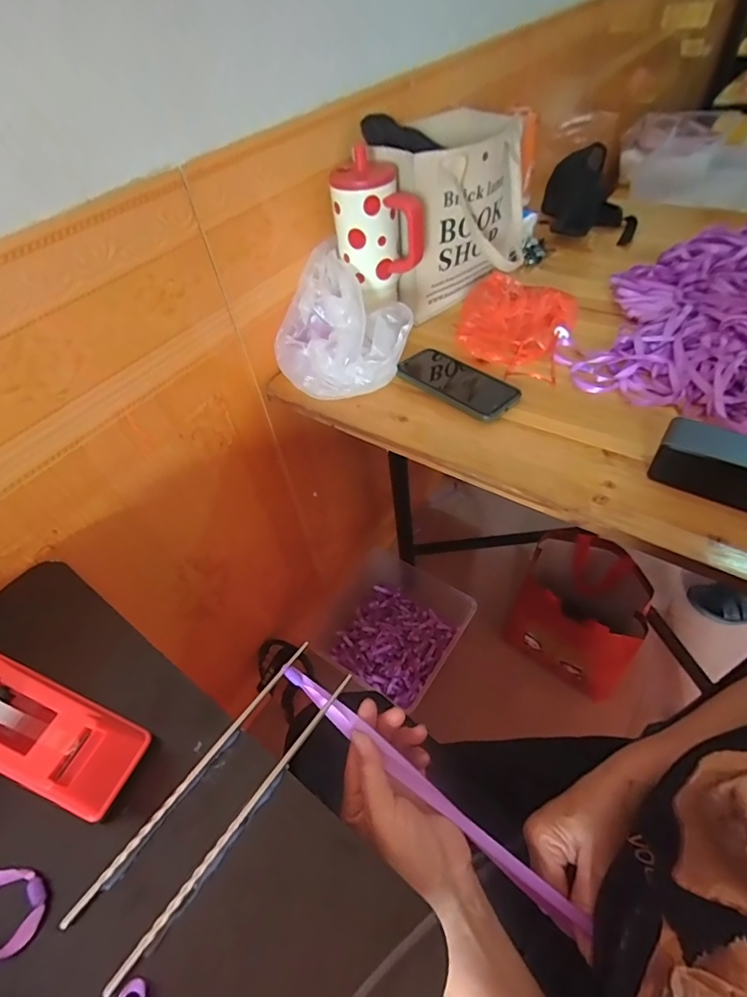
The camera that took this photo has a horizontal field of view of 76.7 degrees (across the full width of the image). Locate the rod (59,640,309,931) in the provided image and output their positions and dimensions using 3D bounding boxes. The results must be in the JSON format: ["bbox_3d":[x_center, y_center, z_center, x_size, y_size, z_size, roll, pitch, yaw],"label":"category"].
[{"bbox_3d":[-0.123,0.193,0.345,0.007,0.006,0.220,28,59,27],"label":"rod"}]

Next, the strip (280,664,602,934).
[{"bbox_3d":[0.036,0.221,0.365,0.271,0.008,0.016,38,71,8],"label":"strip"}]

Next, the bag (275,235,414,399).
[{"bbox_3d":[-0.036,-0.230,0.647,0.199,0.117,0.178,23,57,24],"label":"bag"}]

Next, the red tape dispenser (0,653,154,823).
[{"bbox_3d":[-0.245,0.163,0.339,0.153,0.069,0.060,14,53,18],"label":"red tape dispenser"}]

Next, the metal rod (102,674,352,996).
[{"bbox_3d":[-0.086,0.213,0.324,0.007,0.006,0.218,27,58,26],"label":"metal rod"}]

